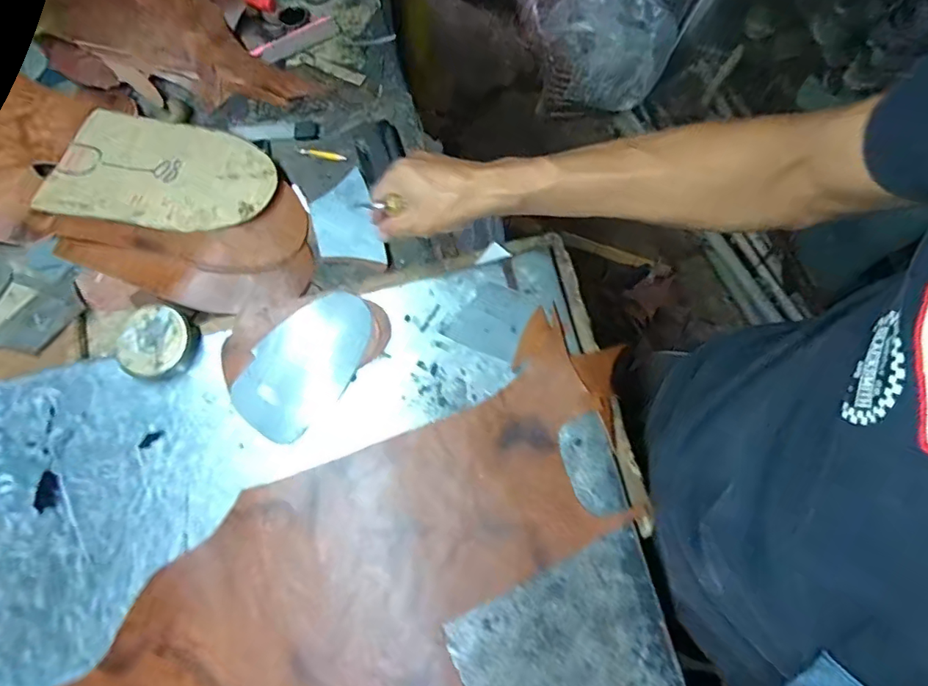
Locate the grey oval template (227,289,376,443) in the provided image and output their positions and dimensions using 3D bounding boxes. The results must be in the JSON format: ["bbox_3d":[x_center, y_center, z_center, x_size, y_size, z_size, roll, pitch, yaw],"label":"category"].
[{"bbox_3d":[-0.163,0.020,0.518,0.099,0.007,0.161,43,81,10],"label":"grey oval template"}]

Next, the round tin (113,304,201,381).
[{"bbox_3d":[-0.318,0.001,0.521,0.066,0.033,0.075,27,73,10],"label":"round tin"}]

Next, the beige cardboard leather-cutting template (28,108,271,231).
[{"bbox_3d":[-0.370,-0.210,0.612,0.290,0.008,0.152,13,70,11],"label":"beige cardboard leather-cutting template"}]

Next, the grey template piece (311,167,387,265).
[{"bbox_3d":[-0.140,-0.143,0.585,0.070,0.009,0.127,-17,71,-5],"label":"grey template piece"}]

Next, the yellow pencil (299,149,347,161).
[{"bbox_3d":[-0.176,-0.236,0.622,0.061,0.004,0.010,16,71,6],"label":"yellow pencil"}]

